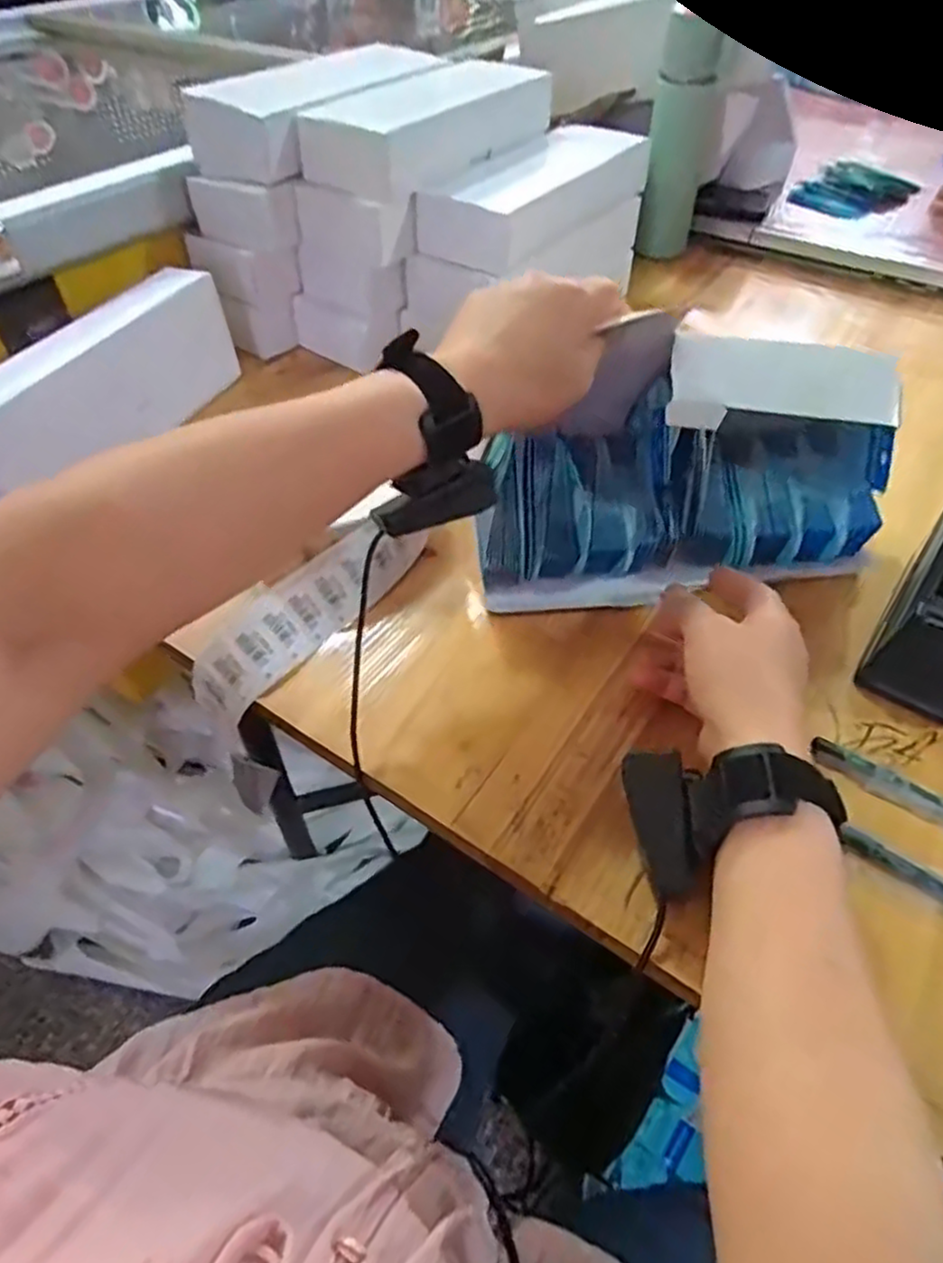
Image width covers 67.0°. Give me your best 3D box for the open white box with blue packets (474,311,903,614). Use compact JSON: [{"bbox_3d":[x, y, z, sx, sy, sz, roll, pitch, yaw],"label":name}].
[{"bbox_3d":[0.140,-0.107,0.473,0.275,0.136,0.112,-4,49,-3],"label":"open white box with blue packets"}]

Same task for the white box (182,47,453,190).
[{"bbox_3d":[-0.134,-0.499,0.674,0.102,0.066,0.261,30,55,24],"label":"white box"}]

